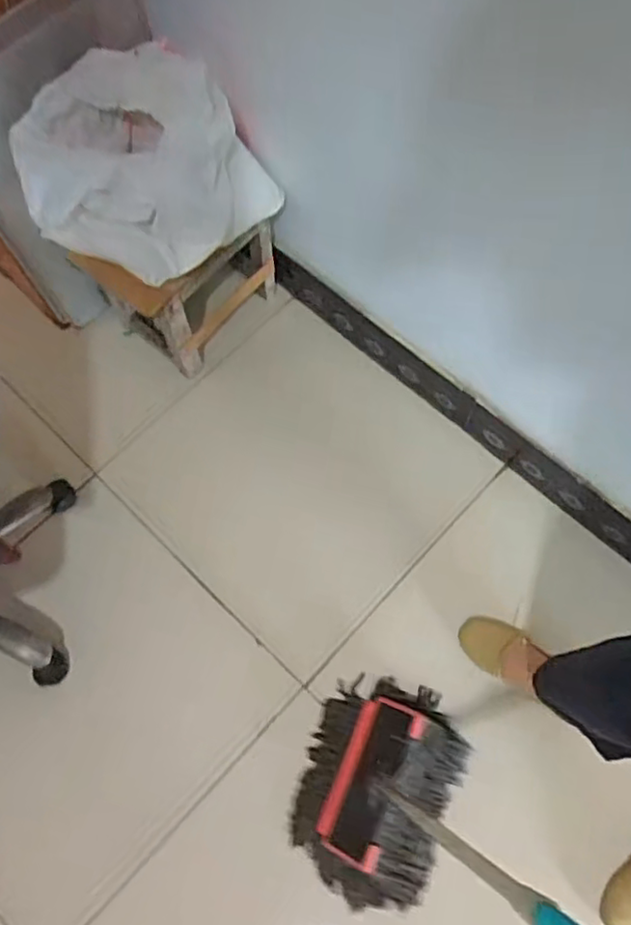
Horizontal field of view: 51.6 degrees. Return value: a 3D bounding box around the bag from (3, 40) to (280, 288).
[{"bbox_3d":[-0.278,-0.498,1.102,0.343,0.306,0.306,23,72,11],"label":"bag"}]

